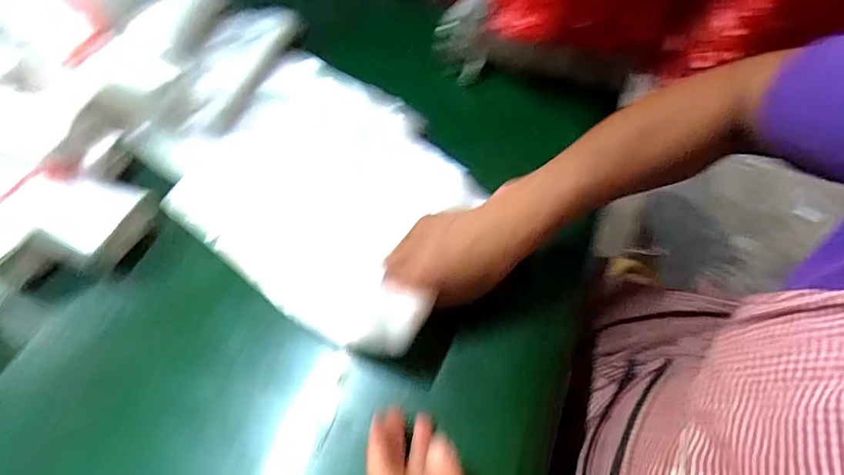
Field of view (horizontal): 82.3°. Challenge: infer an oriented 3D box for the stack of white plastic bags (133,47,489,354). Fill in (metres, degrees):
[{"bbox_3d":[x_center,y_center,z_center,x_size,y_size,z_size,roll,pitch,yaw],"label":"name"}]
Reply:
[{"bbox_3d":[-0.101,-0.057,0.488,0.339,0.031,0.232,34,66,23],"label":"stack of white plastic bags"}]

